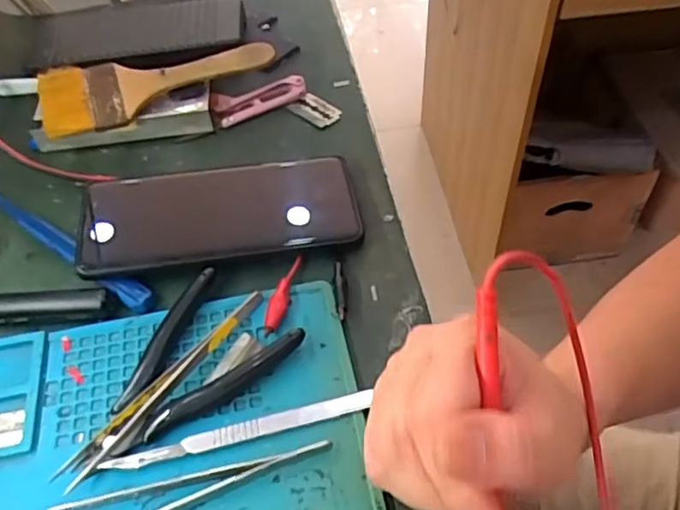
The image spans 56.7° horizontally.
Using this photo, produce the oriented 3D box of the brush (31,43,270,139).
[{"bbox_3d":[-0.129,-0.120,0.444,0.162,0.010,0.068,-8,58,-3],"label":"brush"}]

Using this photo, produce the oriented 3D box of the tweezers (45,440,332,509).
[{"bbox_3d":[-0.079,0.112,0.282,0.152,0.009,0.024,-13,51,-7],"label":"tweezers"}]

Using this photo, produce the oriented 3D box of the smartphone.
[{"bbox_3d":[-0.074,-0.027,0.382,0.165,0.012,0.074,-9,55,-3],"label":"smartphone"}]

